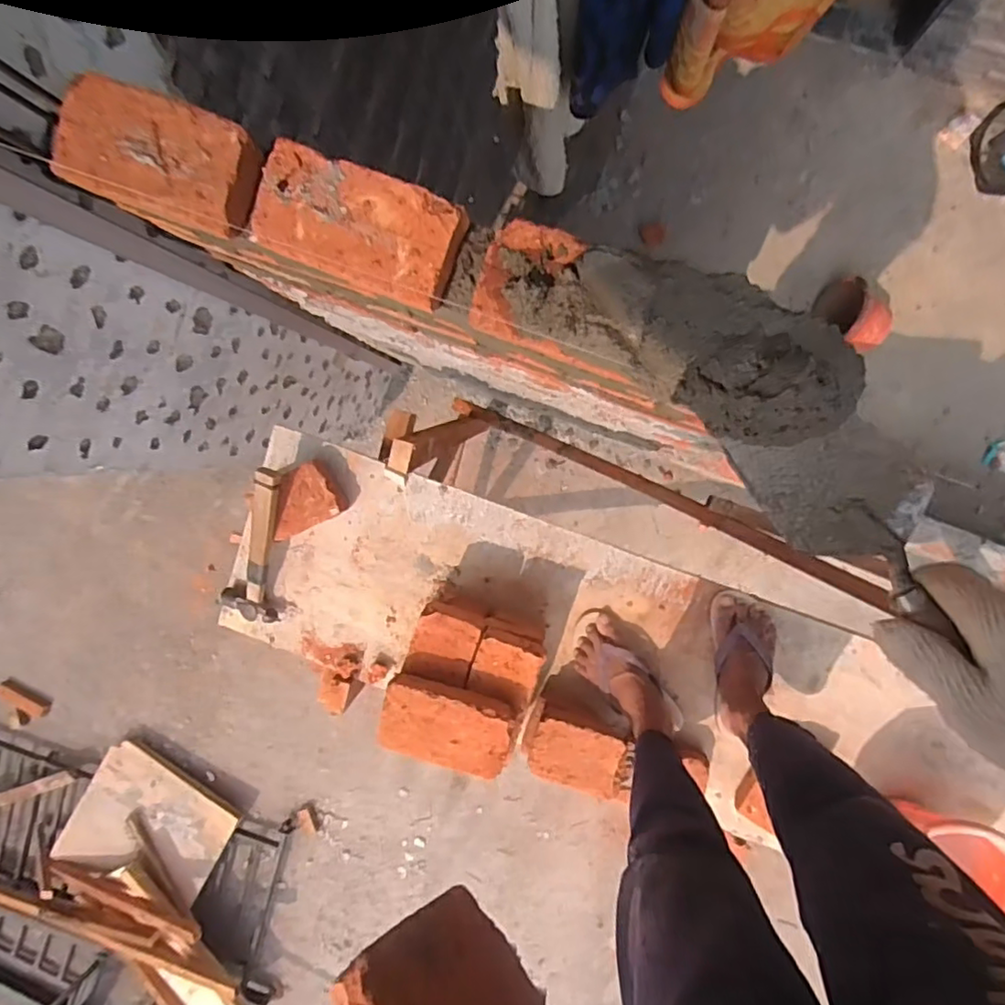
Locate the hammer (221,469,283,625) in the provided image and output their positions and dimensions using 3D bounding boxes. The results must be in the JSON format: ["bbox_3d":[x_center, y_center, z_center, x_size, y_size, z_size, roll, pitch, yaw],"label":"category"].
[{"bbox_3d":[-0.428,0.074,1.070,0.101,0.042,0.299,20,114,6],"label":"hammer"}]

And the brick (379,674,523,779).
[{"bbox_3d":[-0.082,0.341,0.933,0.204,0.047,0.107,14,96,6],"label":"brick"}]

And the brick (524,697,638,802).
[{"bbox_3d":[0.129,0.407,1.011,0.178,0.081,0.107,16,97,5],"label":"brick"}]

